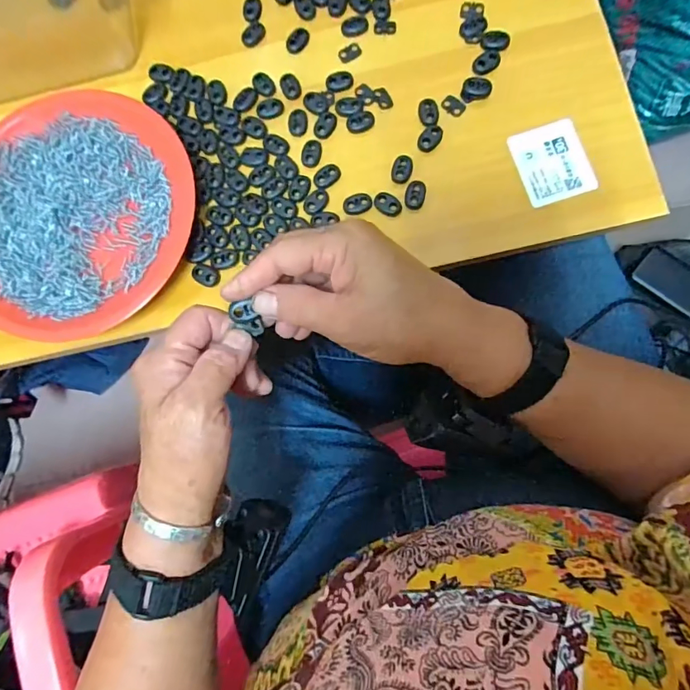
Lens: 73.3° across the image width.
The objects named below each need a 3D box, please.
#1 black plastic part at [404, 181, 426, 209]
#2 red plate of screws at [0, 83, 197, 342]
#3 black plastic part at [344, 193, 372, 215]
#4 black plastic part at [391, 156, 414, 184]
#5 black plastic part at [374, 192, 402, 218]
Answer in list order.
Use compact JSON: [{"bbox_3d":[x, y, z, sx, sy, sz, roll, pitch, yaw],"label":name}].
[{"bbox_3d":[0.053,-0.113,0.348,0.015,0.004,0.022,12,82,8],"label":"black plastic part"},{"bbox_3d":[-0.210,-0.104,0.362,0.189,0.030,0.187,-1,81,6],"label":"red plate of screws"},{"bbox_3d":[0.010,-0.107,0.351,0.021,0.004,0.016,-8,80,4],"label":"black plastic part"},{"bbox_3d":[0.043,-0.134,0.350,0.015,0.004,0.023,8,82,7],"label":"black plastic part"},{"bbox_3d":[0.032,-0.106,0.348,0.022,0.004,0.015,34,86,10],"label":"black plastic part"}]

